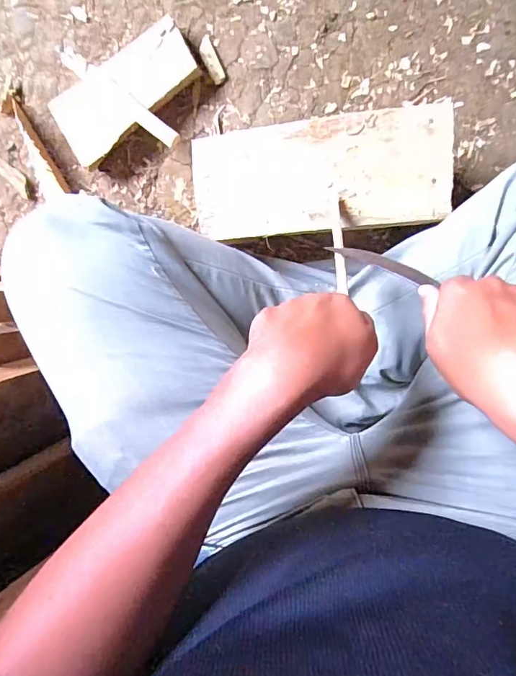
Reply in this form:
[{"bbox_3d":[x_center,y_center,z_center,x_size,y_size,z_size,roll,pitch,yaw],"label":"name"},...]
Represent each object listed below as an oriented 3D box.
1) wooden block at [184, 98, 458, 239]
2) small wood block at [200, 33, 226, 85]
[{"bbox_3d":[0.066,-0.177,0.483,0.272,0.029,0.118,-4,96,5],"label":"wooden block"},{"bbox_3d":[-0.061,-0.365,0.583,0.020,0.006,0.059,-25,93,7],"label":"small wood block"}]

